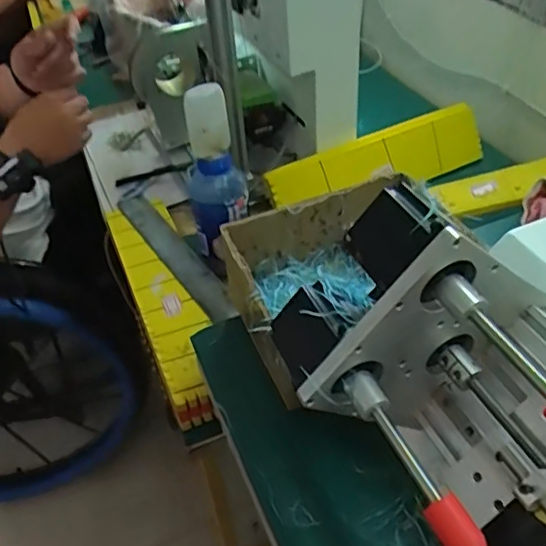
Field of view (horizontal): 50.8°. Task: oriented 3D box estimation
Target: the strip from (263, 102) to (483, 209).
[{"bbox_3d":[0.154,-0.158,0.833,0.338,0.089,0.021,-22,9,-13],"label":"strip"}]

